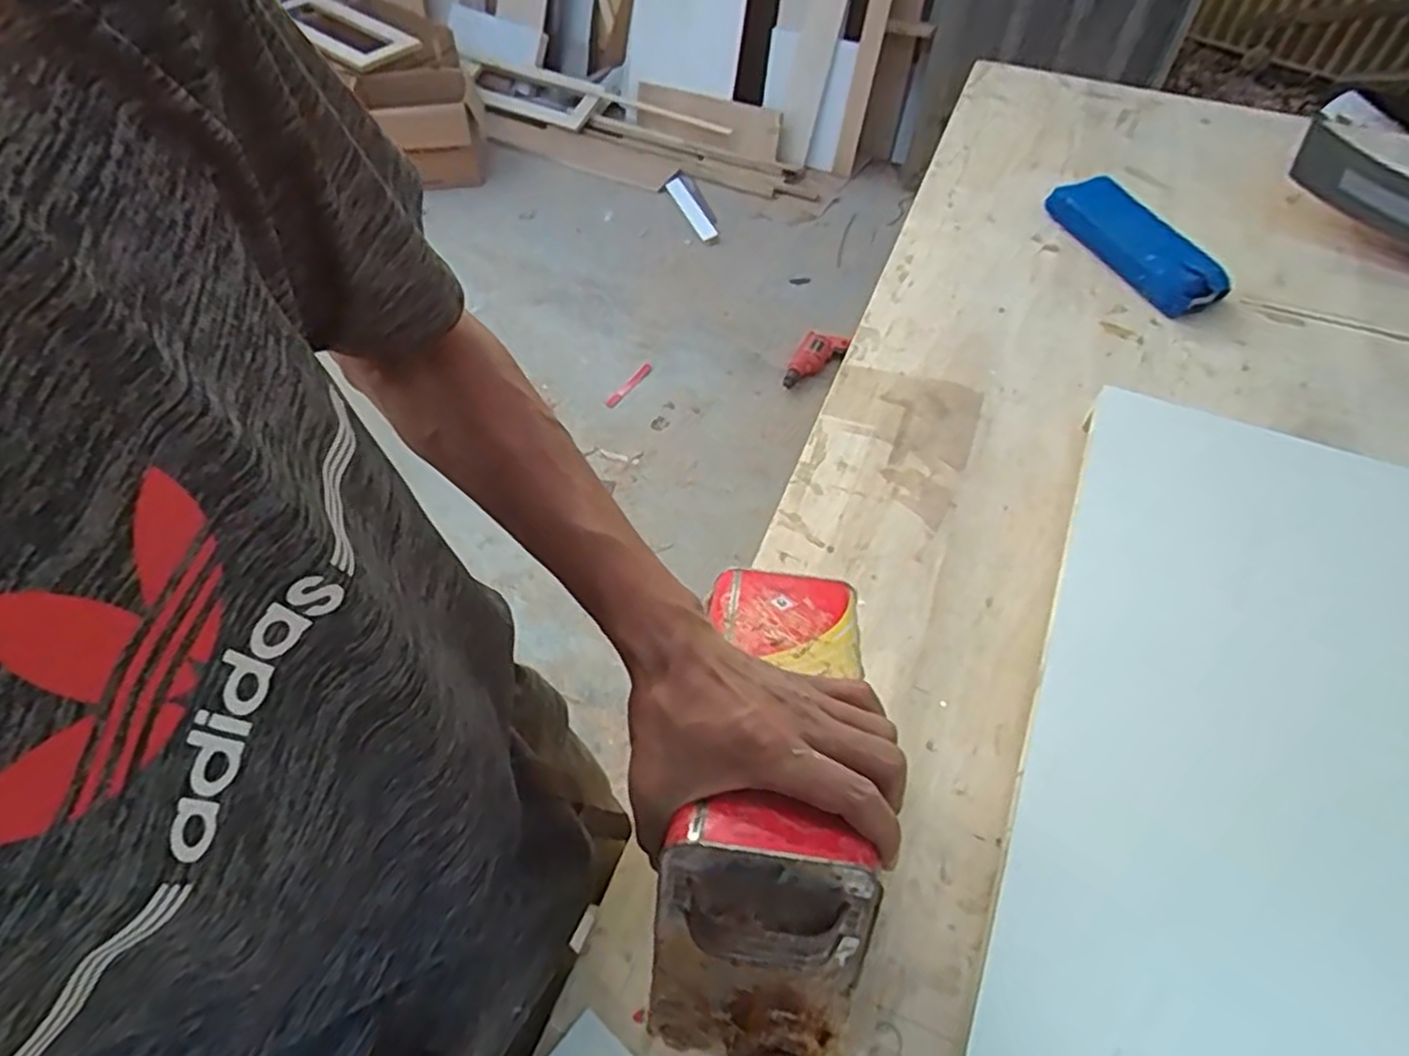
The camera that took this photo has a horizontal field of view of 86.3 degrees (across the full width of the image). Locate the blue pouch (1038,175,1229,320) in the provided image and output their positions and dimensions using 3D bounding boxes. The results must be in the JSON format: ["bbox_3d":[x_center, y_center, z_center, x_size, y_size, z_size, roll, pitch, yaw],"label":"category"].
[{"bbox_3d":[0.582,-0.389,1.026,0.090,0.048,0.271,-15,54,-10],"label":"blue pouch"}]

